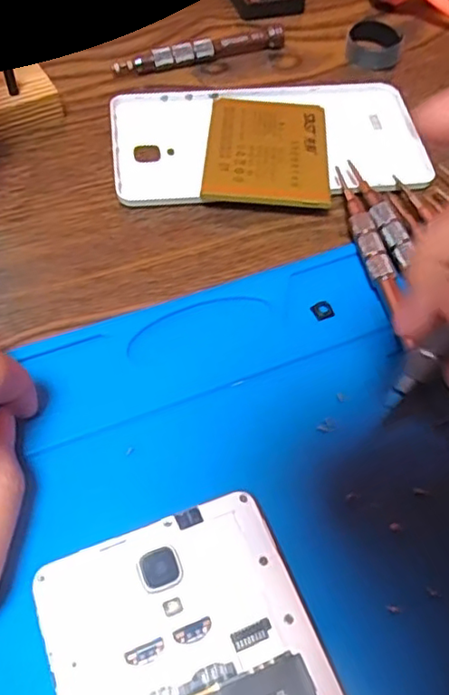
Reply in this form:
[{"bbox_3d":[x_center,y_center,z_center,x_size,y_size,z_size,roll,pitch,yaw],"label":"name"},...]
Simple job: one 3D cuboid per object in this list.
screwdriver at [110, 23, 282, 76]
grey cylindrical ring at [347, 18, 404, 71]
[{"bbox_3d":[-0.011,-0.155,0.320,0.095,0.011,0.007,-20,61,-16],"label":"screwdriver"},{"bbox_3d":[0.082,-0.165,0.332,0.028,0.011,0.027,2,57,-3],"label":"grey cylindrical ring"}]

